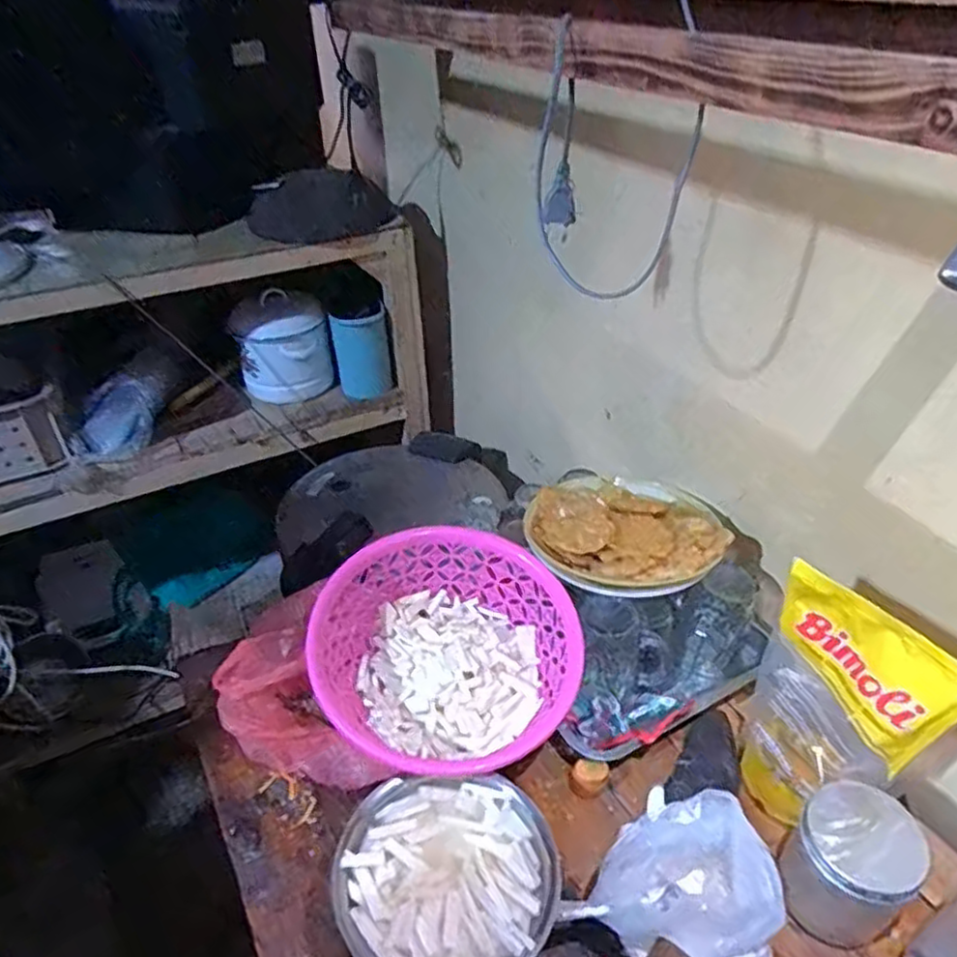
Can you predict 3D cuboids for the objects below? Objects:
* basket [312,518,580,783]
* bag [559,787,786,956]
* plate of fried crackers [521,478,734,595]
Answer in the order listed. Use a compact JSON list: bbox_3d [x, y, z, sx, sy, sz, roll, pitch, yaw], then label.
[{"bbox_3d":[-0.027,0.172,0.697,0.251,0.103,0.244,0,38,0],"label":"basket"},{"bbox_3d":[0.163,0.324,0.550,0.145,0.097,0.110,16,40,19],"label":"bag"},{"bbox_3d":[0.160,0.049,0.785,0.204,0.036,0.199,0,38,0],"label":"plate of fried crackers"}]

